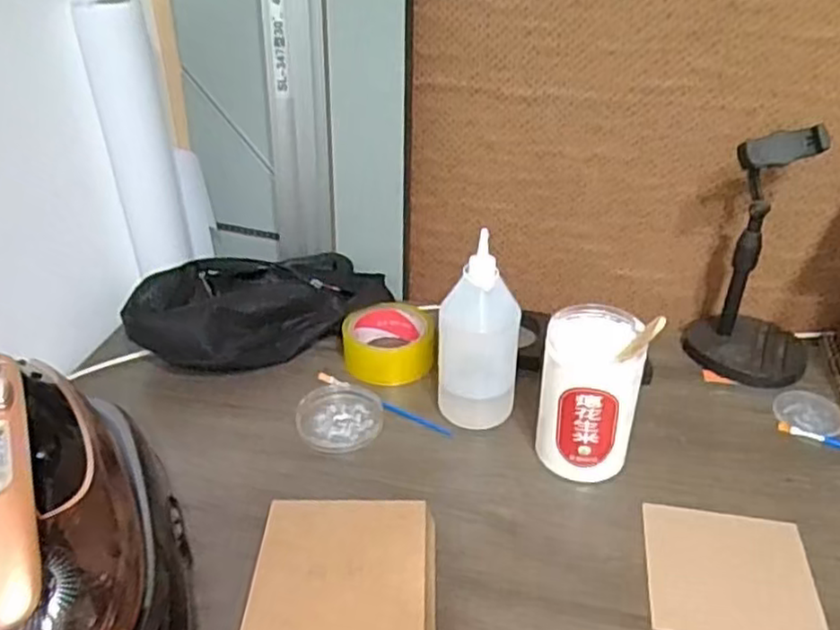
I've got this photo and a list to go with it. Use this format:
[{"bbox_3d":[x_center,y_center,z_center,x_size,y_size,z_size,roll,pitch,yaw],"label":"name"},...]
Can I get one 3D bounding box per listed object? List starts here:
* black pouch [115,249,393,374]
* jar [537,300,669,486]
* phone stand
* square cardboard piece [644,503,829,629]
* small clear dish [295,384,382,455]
[{"bbox_3d":[-0.186,-0.016,0.837,0.291,0.072,0.163,-12,35,-15],"label":"black pouch"},{"bbox_3d":[0.149,0.064,0.627,0.081,0.159,0.082,-1,33,1],"label":"jar"},{"bbox_3d":[0.358,-0.063,0.729,0.119,0.249,0.113,13,36,20],"label":"phone stand"},{"bbox_3d":[0.244,0.202,0.559,0.124,0.004,0.120,6,34,10],"label":"square cardboard piece"},{"bbox_3d":[-0.079,0.101,0.710,0.084,0.017,0.080,-1,33,1],"label":"small clear dish"}]

